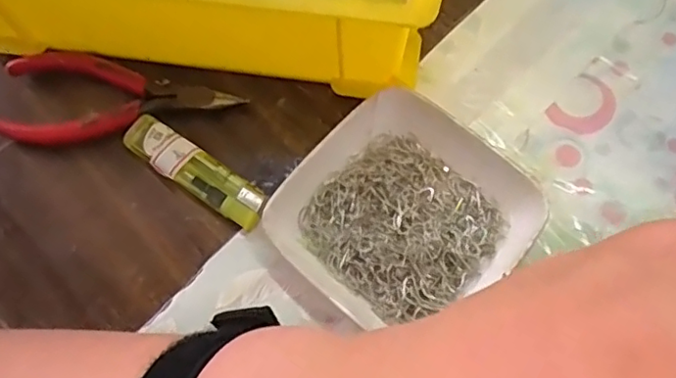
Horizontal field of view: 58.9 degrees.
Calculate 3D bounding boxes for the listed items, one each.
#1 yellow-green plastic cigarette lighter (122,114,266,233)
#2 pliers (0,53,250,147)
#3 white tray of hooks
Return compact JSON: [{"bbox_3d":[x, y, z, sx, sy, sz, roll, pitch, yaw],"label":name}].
[{"bbox_3d":[-0.068,-0.008,0.285,0.078,0.011,0.020,33,75,13],"label":"yellow-green plastic cigarette lighter"},{"bbox_3d":[-0.110,-0.046,0.302,0.118,0.014,0.046,-3,70,1],"label":"pliers"},{"bbox_3d":[0.029,0.013,0.268,0.095,0.024,0.095,42,77,16],"label":"white tray of hooks"}]

